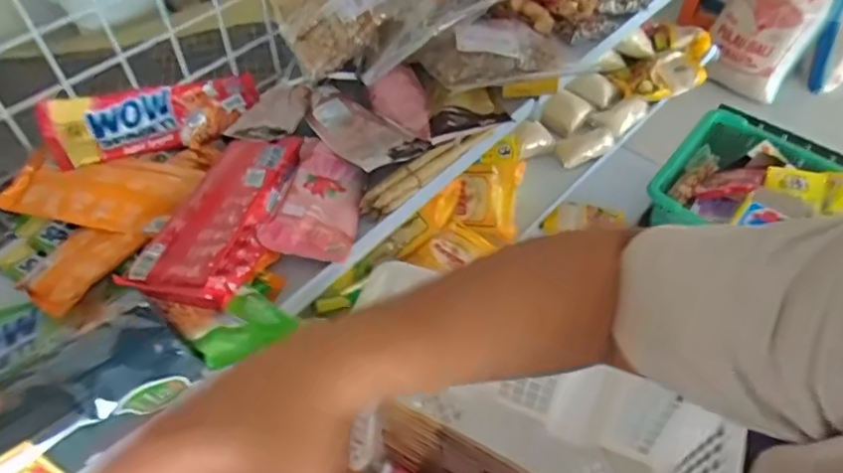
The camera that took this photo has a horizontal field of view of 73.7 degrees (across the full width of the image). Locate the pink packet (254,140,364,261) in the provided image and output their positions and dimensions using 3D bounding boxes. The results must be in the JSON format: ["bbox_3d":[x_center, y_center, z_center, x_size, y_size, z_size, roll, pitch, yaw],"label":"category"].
[{"bbox_3d":[-0.108,-0.039,0.609,0.091,0.029,0.145,13,54,9],"label":"pink packet"}]

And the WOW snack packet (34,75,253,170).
[{"bbox_3d":[-0.298,-0.139,0.660,0.245,0.035,0.080,-29,88,-39],"label":"WOW snack packet"}]

